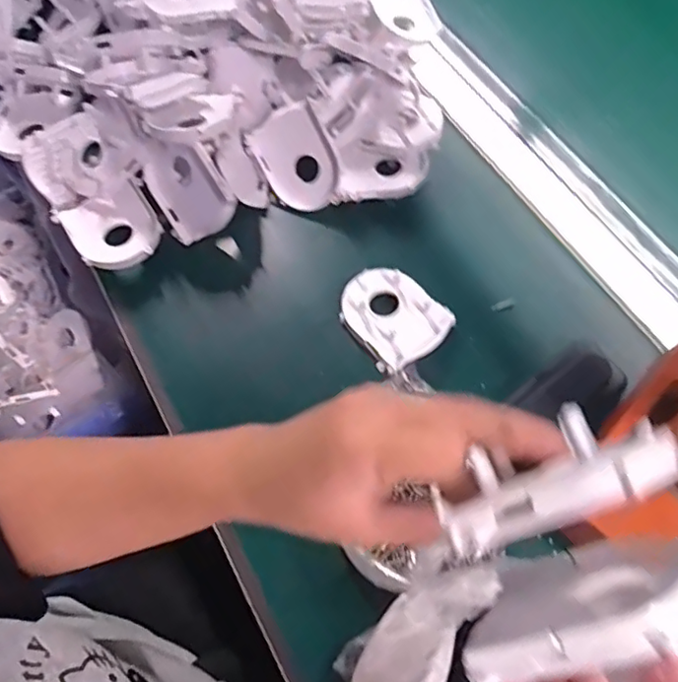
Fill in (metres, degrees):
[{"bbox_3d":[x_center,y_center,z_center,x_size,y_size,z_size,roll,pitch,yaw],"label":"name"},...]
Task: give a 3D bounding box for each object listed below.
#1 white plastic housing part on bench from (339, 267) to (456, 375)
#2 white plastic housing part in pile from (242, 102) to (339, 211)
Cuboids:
[{"bbox_3d":[0.042,-0.022,0.446,0.067,0.016,0.084,-31,68,-12],"label":"white plastic housing part on bench"},{"bbox_3d":[-0.033,-0.151,0.485,0.067,0.017,0.080,-21,103,28],"label":"white plastic housing part in pile"}]

